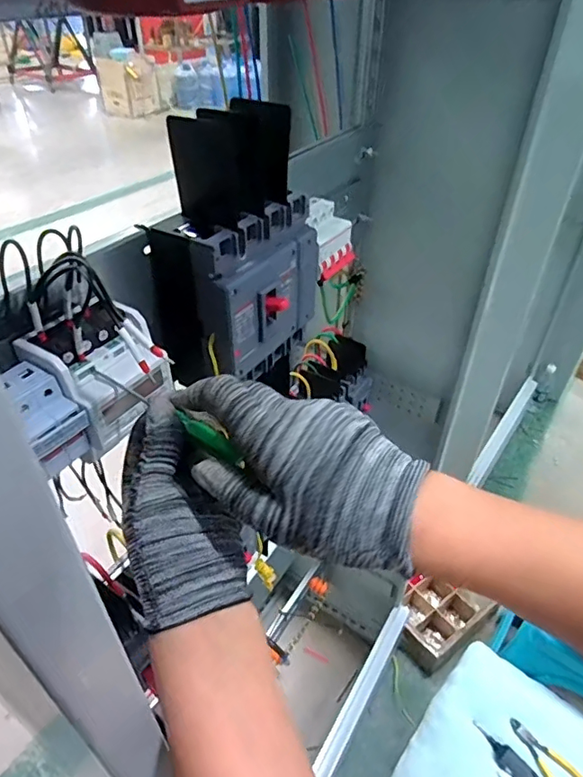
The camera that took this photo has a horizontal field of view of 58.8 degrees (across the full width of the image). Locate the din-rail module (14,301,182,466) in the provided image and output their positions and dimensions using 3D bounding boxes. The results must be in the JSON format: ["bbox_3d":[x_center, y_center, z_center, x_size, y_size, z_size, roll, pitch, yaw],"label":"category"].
[{"bbox_3d":[-0.136,-0.009,0.377,0.062,0.082,0.079,29,48,30],"label":"din-rail module"}]

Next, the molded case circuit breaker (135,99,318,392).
[{"bbox_3d":[-0.049,-0.110,0.471,0.102,0.238,0.155,16,43,17],"label":"molded case circuit breaker"}]

